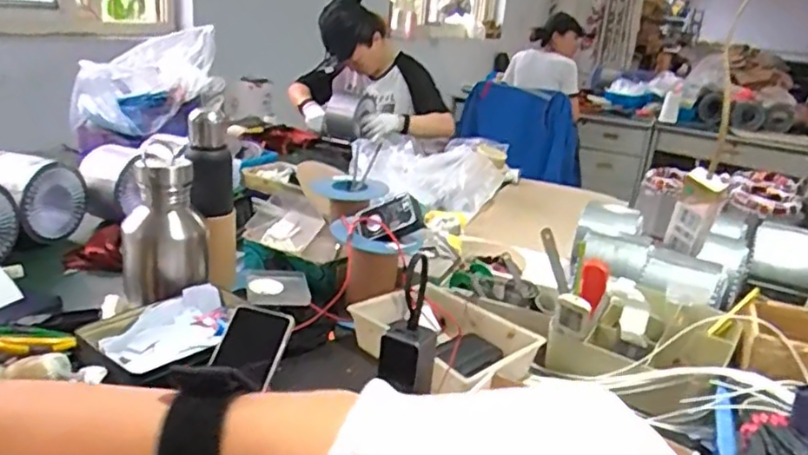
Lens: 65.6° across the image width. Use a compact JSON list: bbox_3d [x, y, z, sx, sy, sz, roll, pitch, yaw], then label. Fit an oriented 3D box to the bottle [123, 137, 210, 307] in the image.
[{"bbox_3d":[-0.362,0.000,0.950,0.101,0.224,0.086,15,22,24],"label":"bottle"}]

